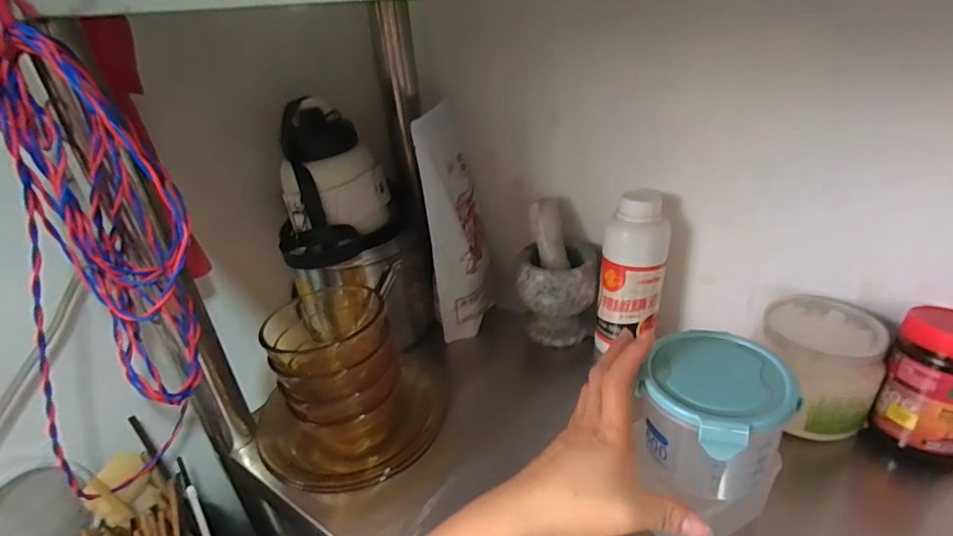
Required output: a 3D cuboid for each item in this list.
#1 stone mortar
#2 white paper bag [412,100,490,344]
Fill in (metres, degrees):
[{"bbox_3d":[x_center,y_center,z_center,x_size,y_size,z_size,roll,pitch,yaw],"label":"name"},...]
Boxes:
[{"bbox_3d":[0.102,0.035,0.628,0.090,0.106,0.087,2,31,12],"label":"stone mortar"},{"bbox_3d":[-0.019,-0.059,0.634,0.064,0.267,0.161,-3,30,4],"label":"white paper bag"}]

